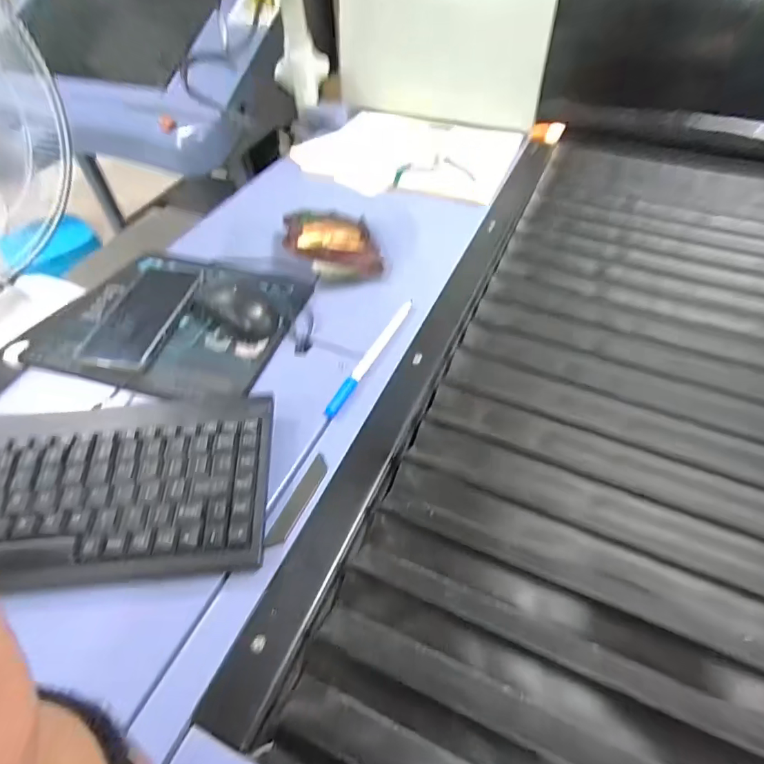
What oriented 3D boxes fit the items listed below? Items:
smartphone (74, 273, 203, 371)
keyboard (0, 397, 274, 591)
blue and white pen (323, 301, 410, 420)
[{"bbox_3d":[-0.262,-0.072,0.493,0.076,0.013,0.148,7,52,5],"label":"smartphone"},{"bbox_3d":[-0.234,0.084,0.352,0.288,0.031,0.146,-4,52,-4],"label":"keyboard"},{"bbox_3d":[-0.009,-0.030,0.459,0.012,0.007,0.174,22,54,16],"label":"blue and white pen"}]

